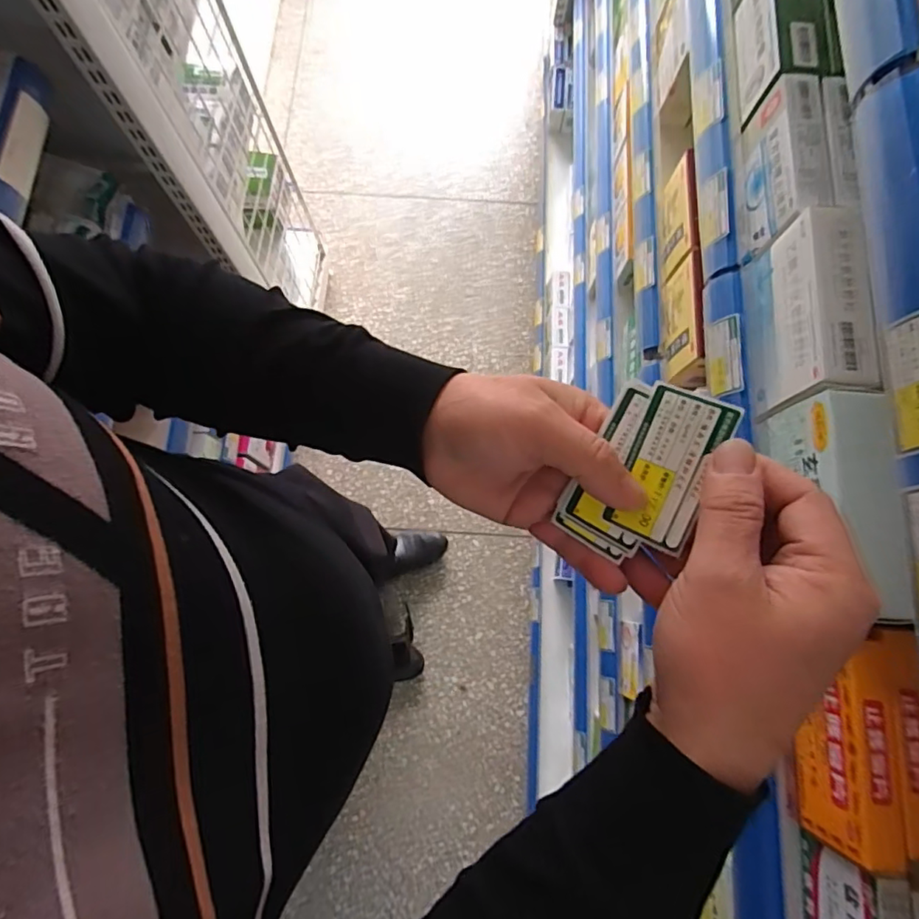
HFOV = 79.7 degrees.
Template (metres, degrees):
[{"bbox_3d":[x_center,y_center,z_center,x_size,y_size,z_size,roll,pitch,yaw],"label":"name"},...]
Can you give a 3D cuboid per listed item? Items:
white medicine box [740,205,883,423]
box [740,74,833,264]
[{"bbox_3d":[0.269,-0.111,0.428,0.042,0.093,0.155,5,77,0],"label":"white medicine box"},{"bbox_3d":[0.272,-0.243,0.464,0.033,0.071,0.128,4,77,0],"label":"box"}]

